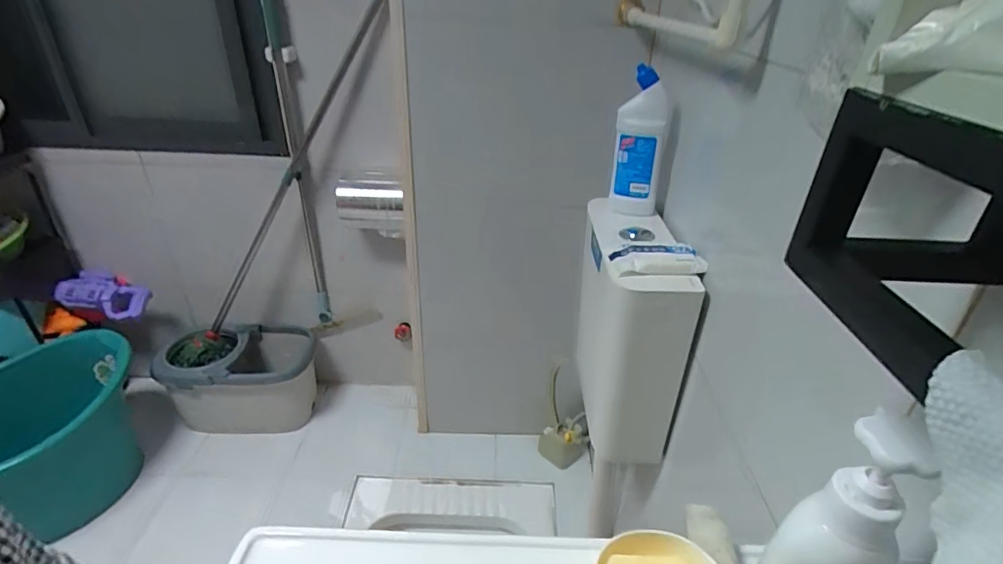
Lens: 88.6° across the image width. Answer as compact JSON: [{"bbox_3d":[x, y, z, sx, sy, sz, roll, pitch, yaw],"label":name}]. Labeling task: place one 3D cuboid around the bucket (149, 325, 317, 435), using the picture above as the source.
[{"bbox_3d":[-0.834,0.324,1.680,0.424,0.313,0.274,0,31,-4],"label":"bucket"}]

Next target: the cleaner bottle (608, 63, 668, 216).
[{"bbox_3d":[0.241,-0.235,0.903,0.087,0.239,0.050,11,32,14],"label":"cleaner bottle"}]

